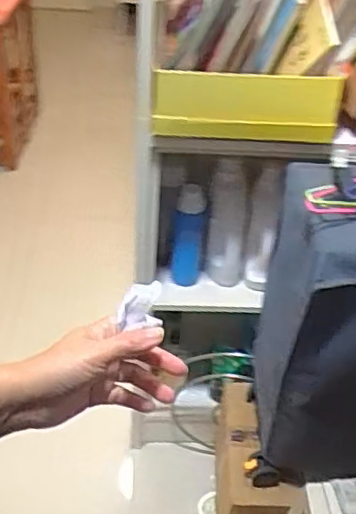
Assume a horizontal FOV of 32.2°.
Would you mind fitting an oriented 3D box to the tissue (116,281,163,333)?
[{"bbox_3d":[-0.032,0.042,0.529,0.036,0.020,0.045,5,38,1],"label":"tissue"}]

